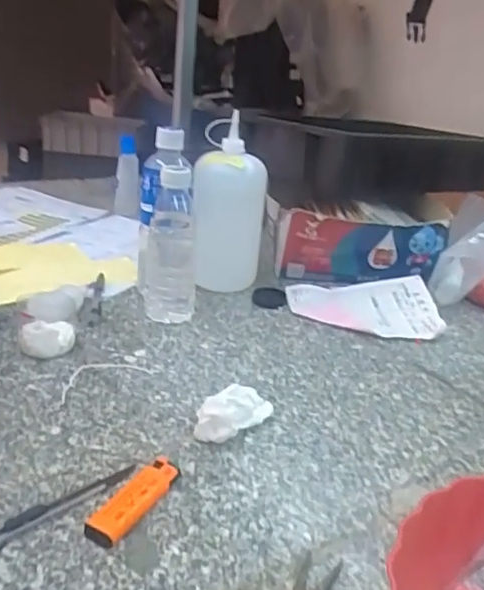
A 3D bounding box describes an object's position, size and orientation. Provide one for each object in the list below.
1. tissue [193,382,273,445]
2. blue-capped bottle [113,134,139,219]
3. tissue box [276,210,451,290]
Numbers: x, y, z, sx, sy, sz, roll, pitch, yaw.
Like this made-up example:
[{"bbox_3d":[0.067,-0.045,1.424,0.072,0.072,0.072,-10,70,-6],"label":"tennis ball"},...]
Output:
[{"bbox_3d":[-0.004,0.099,0.485,0.026,0.039,0.074,22,28,34],"label":"tissue"},{"bbox_3d":[-0.204,-0.207,1.020,0.043,0.140,0.051,1,23,-10],"label":"blue-capped bottle"},{"bbox_3d":[0.168,-0.058,0.809,0.235,0.101,0.053,6,23,1],"label":"tissue box"}]

